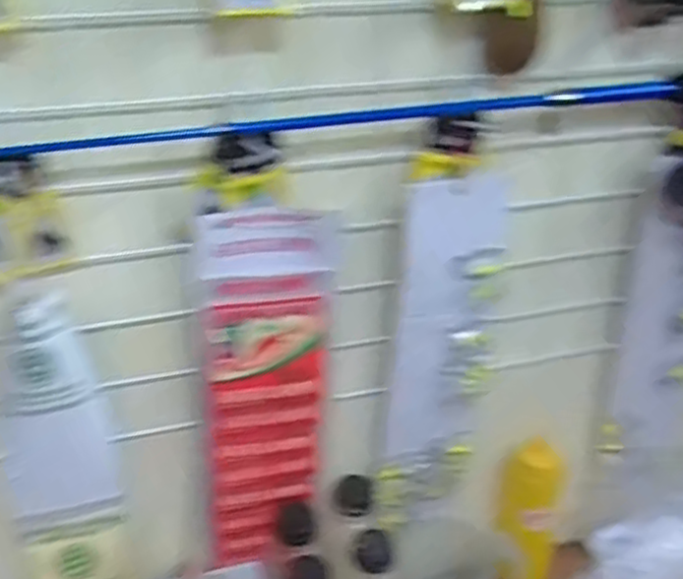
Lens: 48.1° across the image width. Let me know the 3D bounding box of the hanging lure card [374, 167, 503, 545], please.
[{"bbox_3d":[0.094,0.069,0.721,0.101,0.375,0.031,-8,30,-15],"label":"hanging lure card"}]

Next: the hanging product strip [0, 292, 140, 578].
[{"bbox_3d":[-0.233,0.149,0.640,0.087,0.311,0.026,-8,30,-15],"label":"hanging product strip"}]

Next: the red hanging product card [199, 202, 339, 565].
[{"bbox_3d":[-0.063,0.098,0.678,0.108,0.361,0.024,-5,29,-10],"label":"red hanging product card"}]

